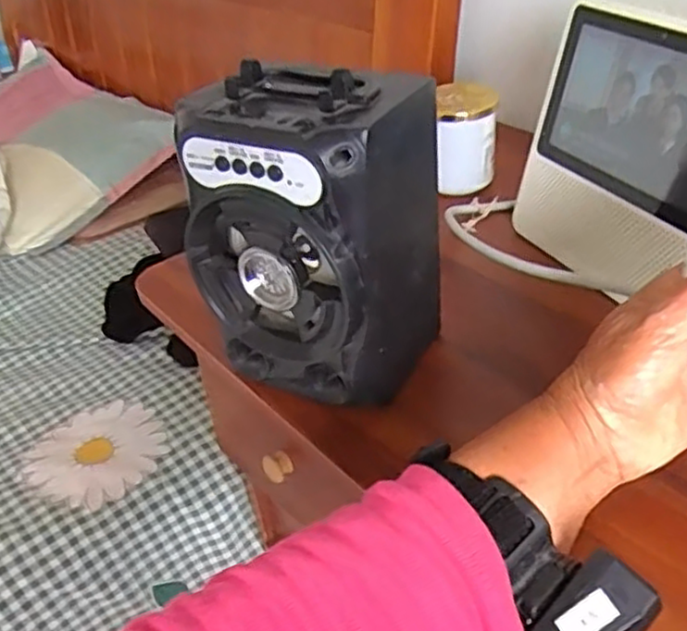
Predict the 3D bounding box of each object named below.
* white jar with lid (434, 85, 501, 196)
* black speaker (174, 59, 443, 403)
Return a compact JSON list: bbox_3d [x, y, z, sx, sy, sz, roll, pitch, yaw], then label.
[{"bbox_3d":[0.101,-0.163,0.666,0.061,0.090,0.060,-4,36,3],"label":"white jar with lid"},{"bbox_3d":[-0.016,-0.047,0.450,0.124,0.183,0.105,15,41,27],"label":"black speaker"}]

